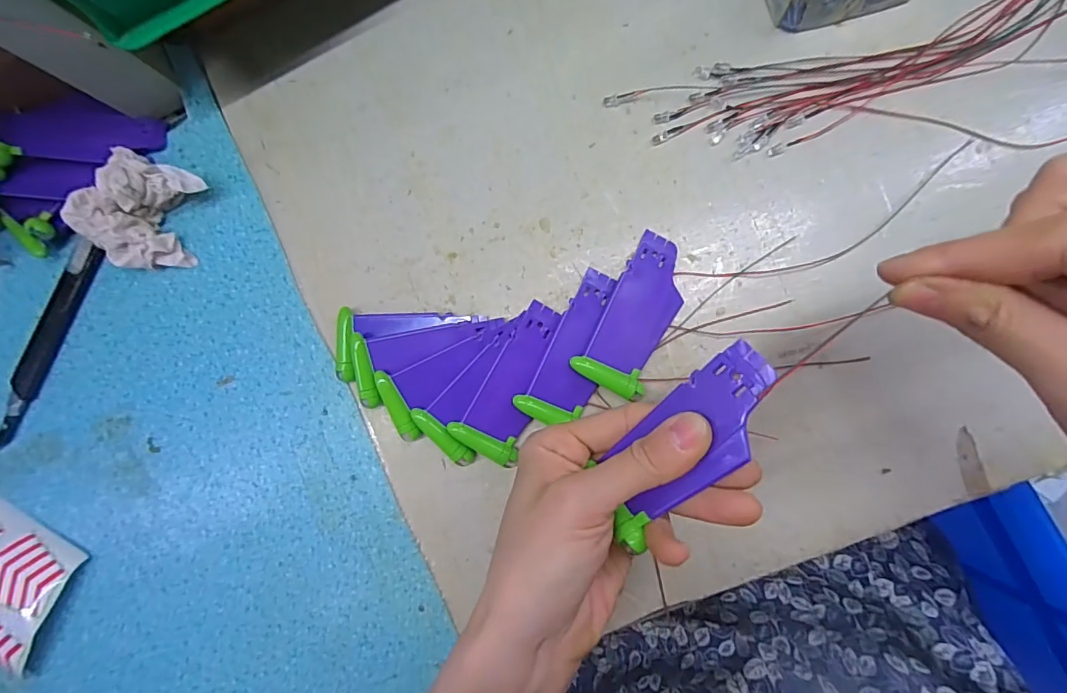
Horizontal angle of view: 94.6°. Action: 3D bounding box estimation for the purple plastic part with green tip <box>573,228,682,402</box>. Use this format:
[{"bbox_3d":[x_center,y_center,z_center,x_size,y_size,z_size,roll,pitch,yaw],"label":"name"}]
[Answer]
[{"bbox_3d":[0.059,-0.018,0.278,0.038,0.015,0.088,25,92,8],"label":"purple plastic part with green tip"}]

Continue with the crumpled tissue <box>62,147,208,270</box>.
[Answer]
[{"bbox_3d":[-0.247,-0.083,0.309,0.063,0.038,0.069,24,91,8],"label":"crumpled tissue"}]

